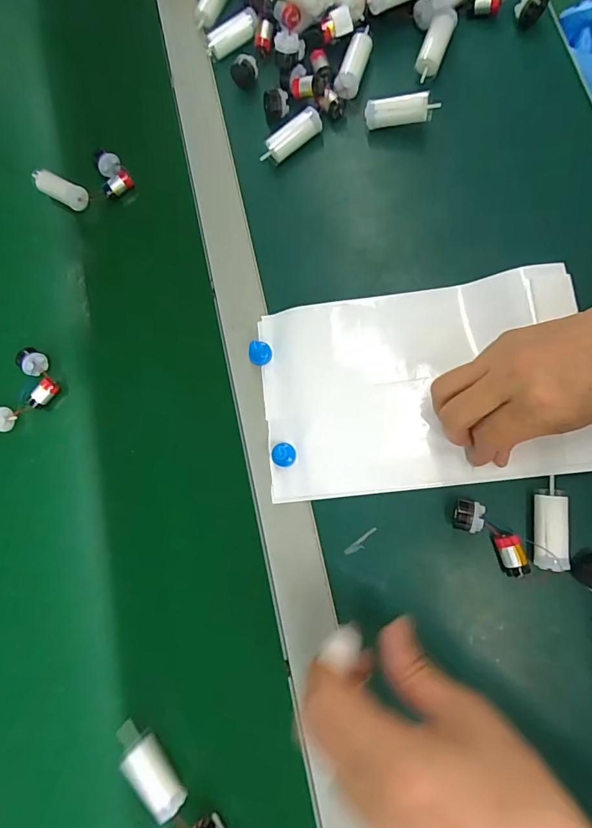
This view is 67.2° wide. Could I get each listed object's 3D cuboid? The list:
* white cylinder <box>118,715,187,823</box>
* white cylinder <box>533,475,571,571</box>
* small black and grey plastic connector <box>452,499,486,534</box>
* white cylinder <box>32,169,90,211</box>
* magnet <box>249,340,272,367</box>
[{"bbox_3d":[-0.104,0.249,0.314,0.022,0.020,0.065,-43,76,-10],"label":"white cylinder"},{"bbox_3d":[0.172,0.074,0.304,0.019,0.018,0.060,8,74,5],"label":"white cylinder"},{"bbox_3d":[0.119,0.072,0.313,0.020,0.017,0.021,11,74,5],"label":"small black and grey plastic connector"},{"bbox_3d":[-0.229,-0.217,0.432,0.061,0.023,0.018,28,76,10],"label":"white cylinder"},{"bbox_3d":[-0.029,-0.051,0.361,0.019,0.021,0.014,-21,74,-4],"label":"magnet"}]

